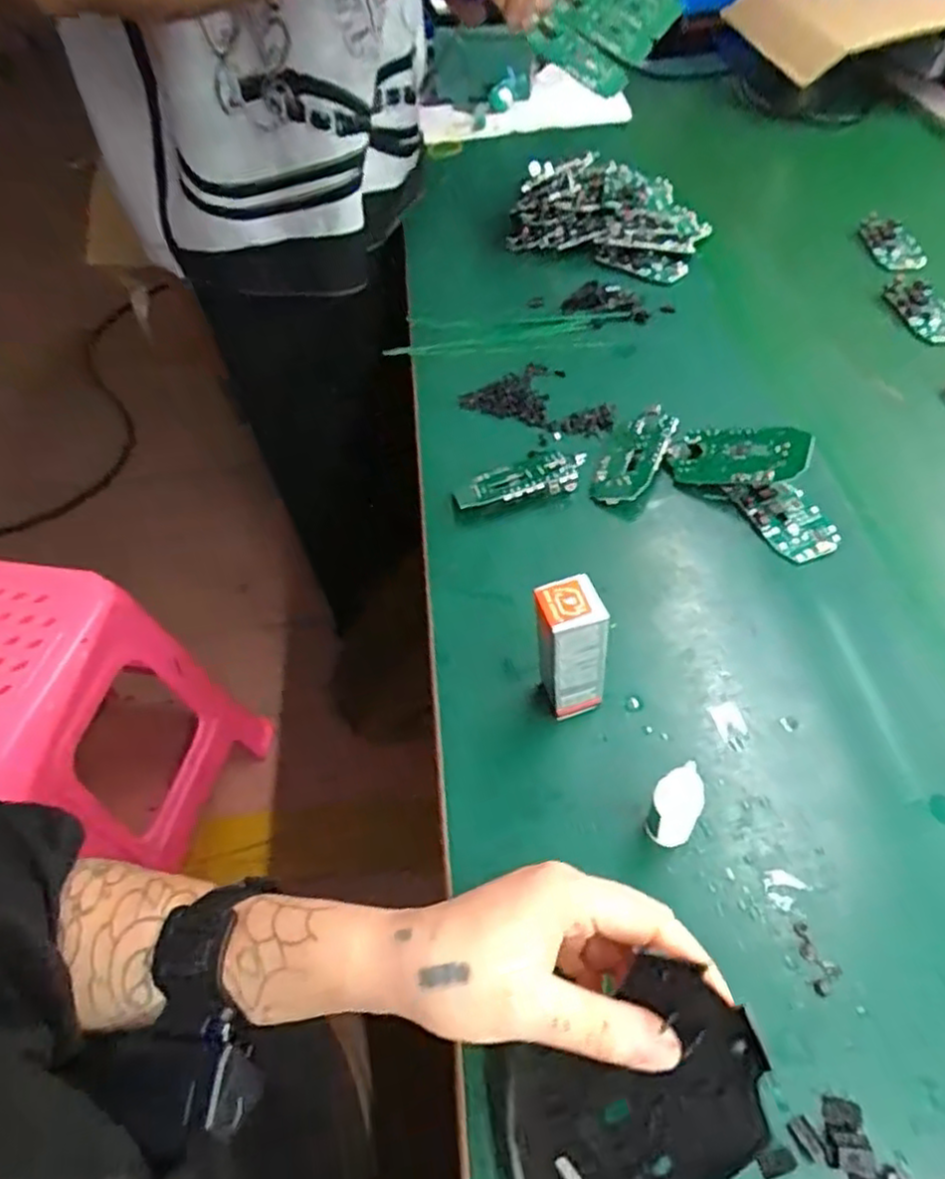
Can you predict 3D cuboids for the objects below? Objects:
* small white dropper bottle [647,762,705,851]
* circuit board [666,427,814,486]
[{"bbox_3d":[0.098,0.106,0.339,0.019,0.060,0.021,-38,58,-23],"label":"small white dropper bottle"},{"bbox_3d":[0.187,-0.094,0.492,0.094,0.010,0.042,7,76,39],"label":"circuit board"}]

